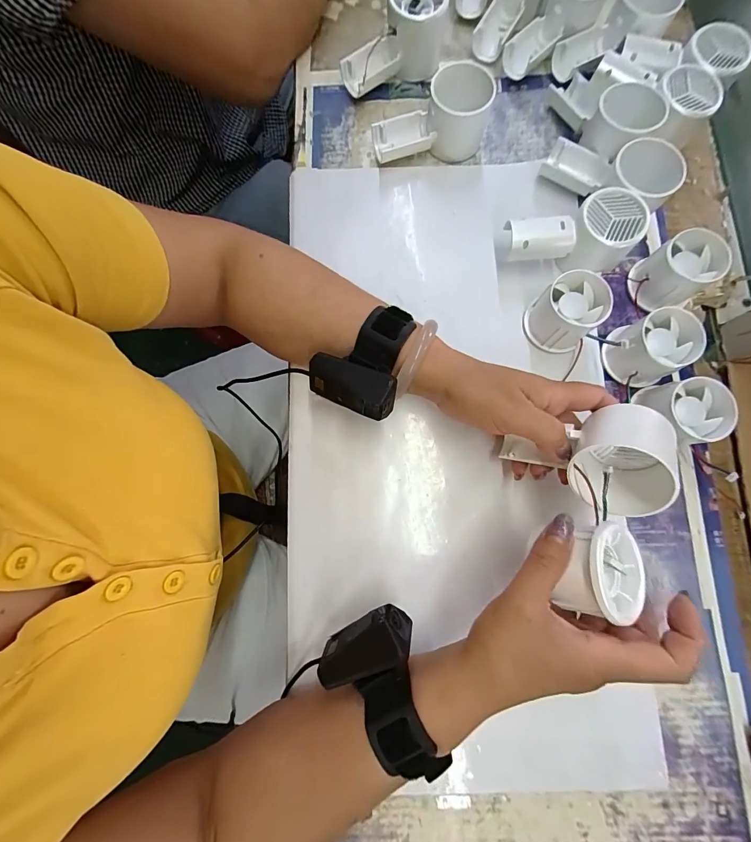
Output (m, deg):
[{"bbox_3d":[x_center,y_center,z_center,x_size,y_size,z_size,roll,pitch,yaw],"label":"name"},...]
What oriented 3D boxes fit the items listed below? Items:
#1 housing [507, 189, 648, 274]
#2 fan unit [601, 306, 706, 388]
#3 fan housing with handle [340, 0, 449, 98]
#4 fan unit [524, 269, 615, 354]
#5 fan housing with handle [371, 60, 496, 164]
[{"bbox_3d":[0.176,-0.168,0.337,0.108,0.054,0.051,3,80,1],"label":"housing"},{"bbox_3d":[0.236,-0.061,0.322,0.066,0.048,0.055,-25,81,-4],"label":"fan unit"},{"bbox_3d":[0.015,-0.385,0.376,0.108,0.061,0.050,-27,81,-4],"label":"fan housing with handle"},{"bbox_3d":[0.169,-0.097,0.327,0.053,0.049,0.055,0,80,1],"label":"fan unit"},{"bbox_3d":[0.053,-0.299,0.365,0.111,0.052,0.058,-9,80,-1],"label":"fan housing with handle"}]

